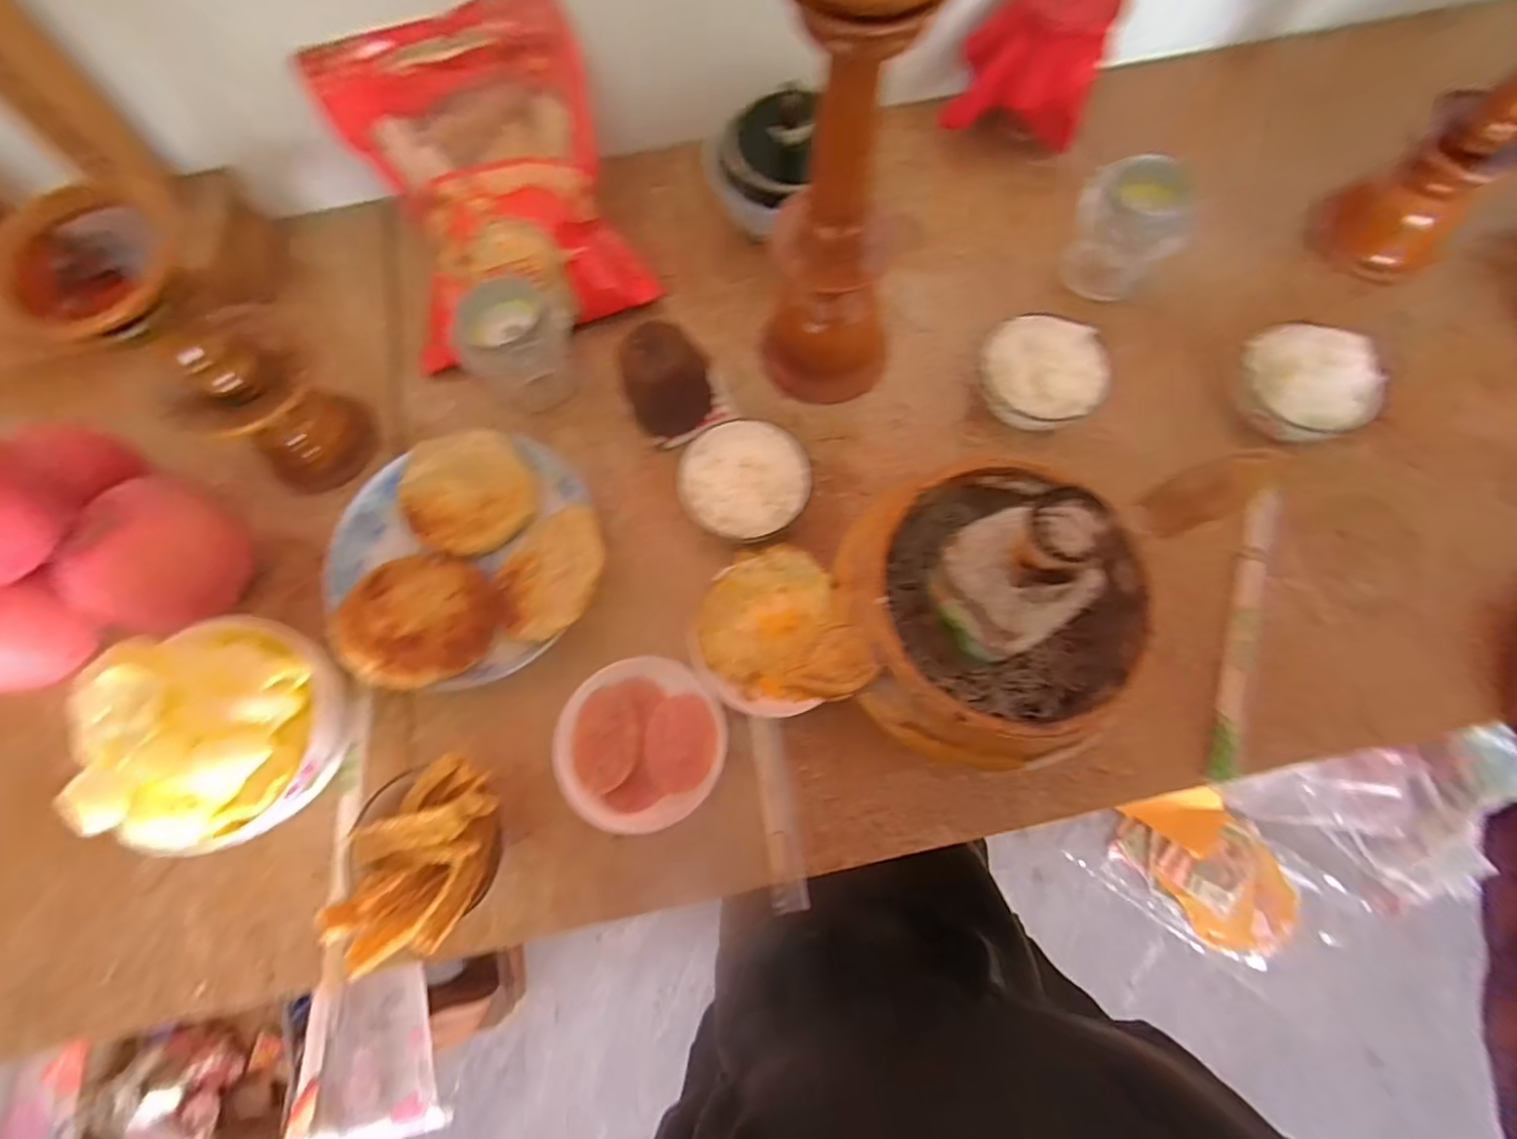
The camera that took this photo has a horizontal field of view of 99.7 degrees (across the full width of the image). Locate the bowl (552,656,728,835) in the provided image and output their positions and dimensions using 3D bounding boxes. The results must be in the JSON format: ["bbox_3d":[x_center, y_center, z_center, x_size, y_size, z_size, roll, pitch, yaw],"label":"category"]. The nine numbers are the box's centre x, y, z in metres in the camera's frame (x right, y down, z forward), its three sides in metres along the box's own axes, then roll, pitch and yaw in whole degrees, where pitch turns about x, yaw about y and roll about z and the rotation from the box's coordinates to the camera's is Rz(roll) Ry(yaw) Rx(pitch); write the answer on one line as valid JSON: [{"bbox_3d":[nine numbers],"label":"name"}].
[{"bbox_3d":[-0.073,0.109,0.405,0.102,0.025,0.101,0,72,1],"label":"bowl"}]

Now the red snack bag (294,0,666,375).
[{"bbox_3d":[-0.187,-0.275,0.477,0.183,0.120,0.208,-24,73,-6],"label":"red snack bag"}]

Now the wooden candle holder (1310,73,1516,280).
[{"bbox_3d":[0.497,-0.299,0.435,0.074,0.207,0.086,-40,75,-11],"label":"wooden candle holder"}]

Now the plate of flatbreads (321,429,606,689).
[{"bbox_3d":[-0.195,-0.009,0.432,0.171,0.049,0.170,0,72,1],"label":"plate of flatbreads"}]

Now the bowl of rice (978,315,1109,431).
[{"bbox_3d":[0.196,-0.136,0.455,0.080,0.059,0.084,0,72,1],"label":"bowl of rice"}]

